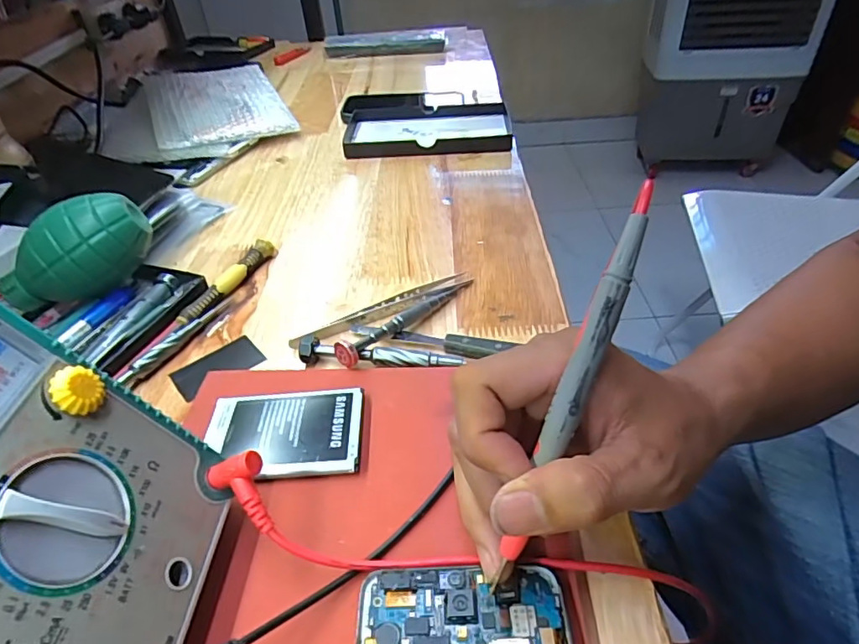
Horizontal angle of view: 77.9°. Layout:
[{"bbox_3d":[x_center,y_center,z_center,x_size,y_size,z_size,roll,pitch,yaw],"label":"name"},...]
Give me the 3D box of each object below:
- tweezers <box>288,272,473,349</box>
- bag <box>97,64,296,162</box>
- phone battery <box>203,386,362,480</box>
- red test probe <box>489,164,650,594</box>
[{"bbox_3d":[-0.029,-0.009,0.355,0.130,0.008,0.015,-24,43,-21],"label":"tweezers"},{"bbox_3d":[-0.275,-0.247,0.634,0.199,0.043,0.251,-19,41,-16],"label":"bag"},{"bbox_3d":[-0.075,0.058,0.272,0.081,0.009,0.052,-6,40,-1],"label":"phone battery"},{"bbox_3d":[0.050,0.028,0.185,0.009,0.157,0.010,23,10,30],"label":"red test probe"}]

